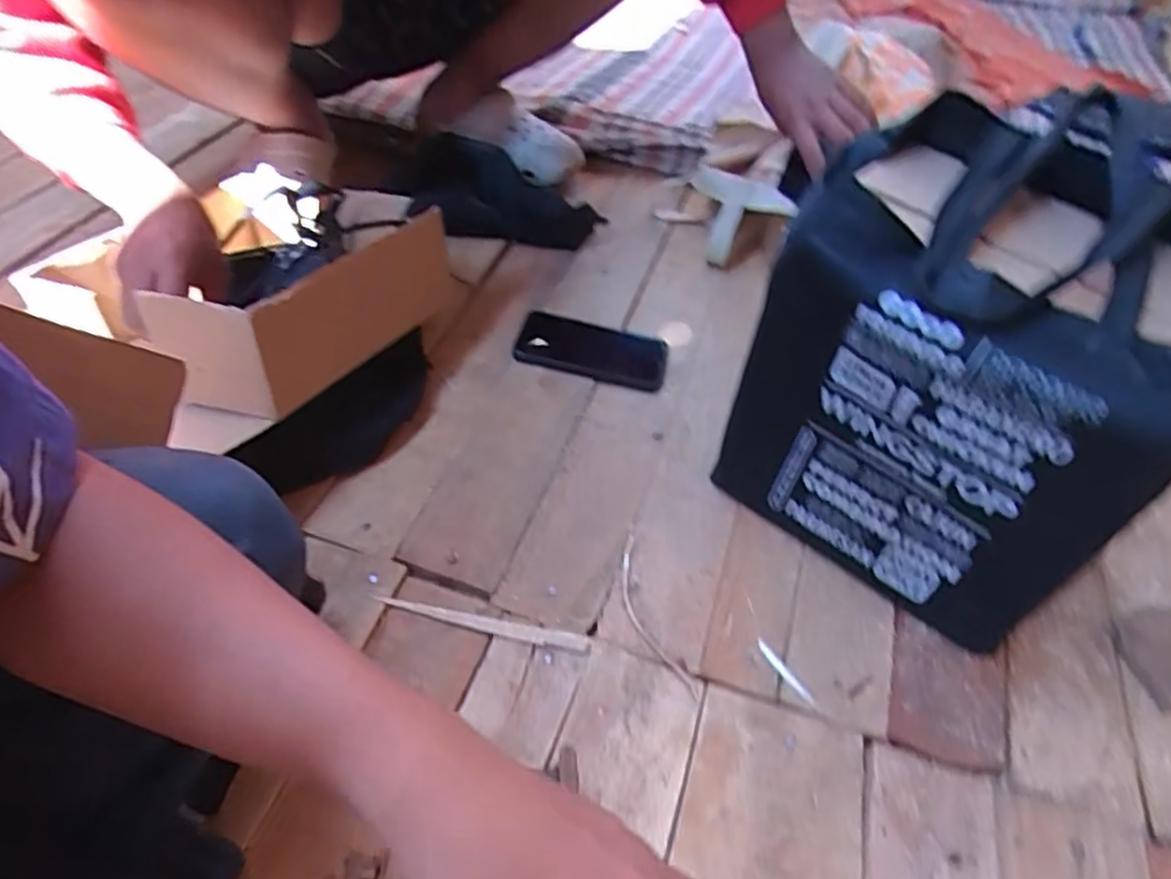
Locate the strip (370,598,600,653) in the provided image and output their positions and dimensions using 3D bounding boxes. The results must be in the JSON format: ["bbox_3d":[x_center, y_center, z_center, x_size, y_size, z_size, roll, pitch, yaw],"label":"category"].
[{"bbox_3d":[-0.080,0.144,0.558,0.168,0.007,0.016,10,48,4],"label":"strip"}]

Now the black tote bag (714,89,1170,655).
[{"bbox_3d":[0.288,-0.047,0.556,0.291,0.306,0.228,32,53,22],"label":"black tote bag"}]

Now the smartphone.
[{"bbox_3d":[0.009,-0.098,0.771,0.158,0.012,0.081,14,53,3],"label":"smartphone"}]

